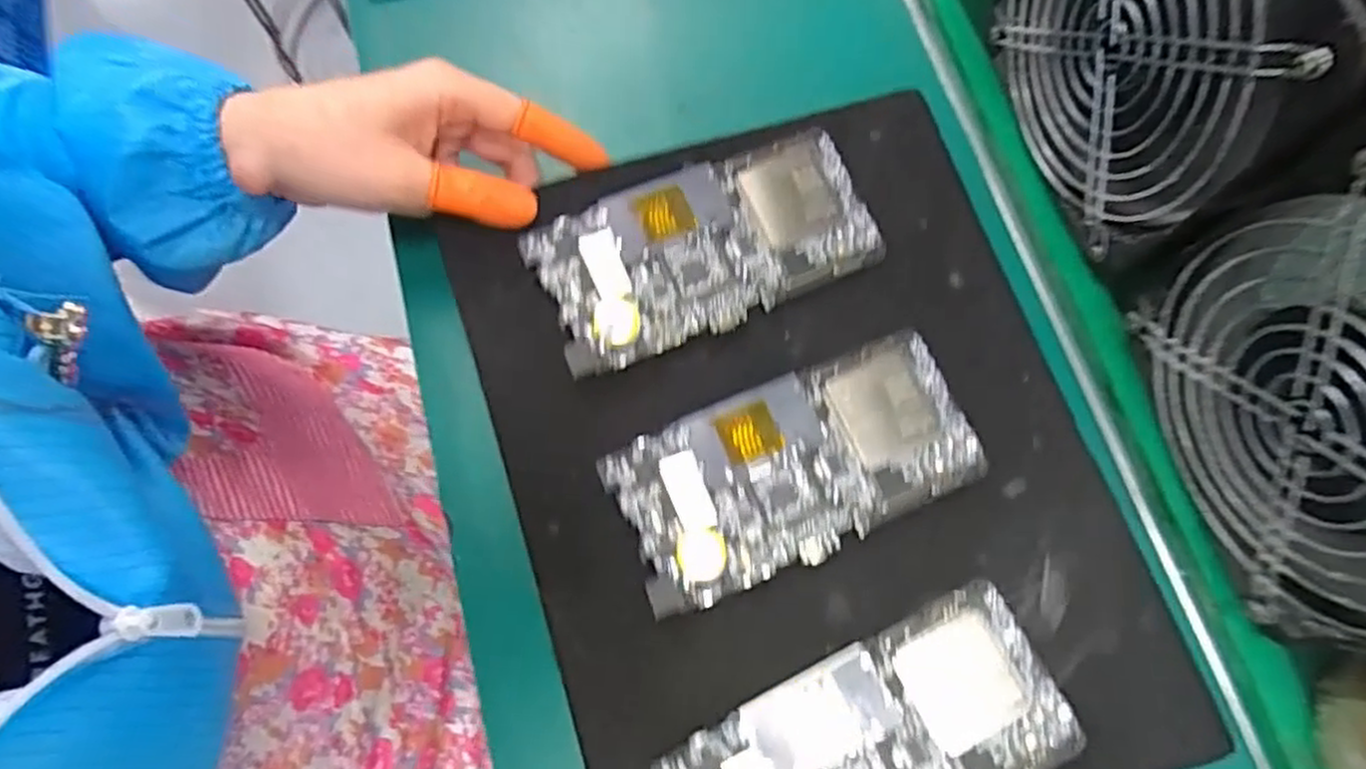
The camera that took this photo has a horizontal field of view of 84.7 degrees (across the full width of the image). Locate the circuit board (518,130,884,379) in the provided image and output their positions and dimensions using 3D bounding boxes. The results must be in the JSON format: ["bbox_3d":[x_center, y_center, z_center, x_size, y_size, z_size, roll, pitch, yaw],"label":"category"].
[{"bbox_3d":[0.011,-0.064,0.344,0.150,0.015,0.075,-25,75,-6],"label":"circuit board"}]

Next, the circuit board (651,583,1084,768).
[{"bbox_3d":[0.074,0.144,0.292,0.152,0.007,0.074,-27,75,-6],"label":"circuit board"}]

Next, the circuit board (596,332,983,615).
[{"bbox_3d":[0.049,0.035,0.322,0.152,0.006,0.072,-23,75,-5],"label":"circuit board"}]

